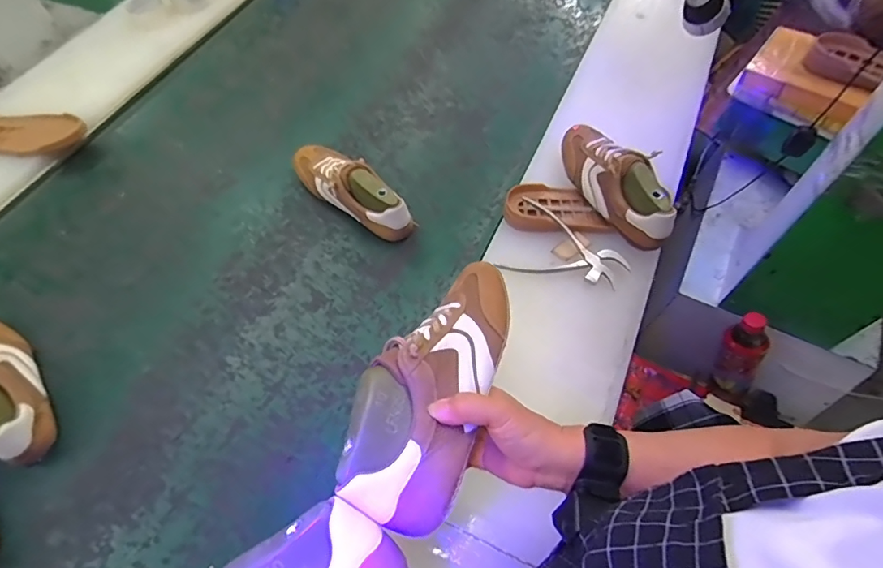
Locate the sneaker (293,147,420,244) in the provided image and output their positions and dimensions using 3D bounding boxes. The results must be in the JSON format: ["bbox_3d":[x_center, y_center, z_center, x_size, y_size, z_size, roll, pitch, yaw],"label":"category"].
[{"bbox_3d":[-0.159,-0.173,0.845,0.091,0.097,0.267,-41,64,-19],"label":"sneaker"}]

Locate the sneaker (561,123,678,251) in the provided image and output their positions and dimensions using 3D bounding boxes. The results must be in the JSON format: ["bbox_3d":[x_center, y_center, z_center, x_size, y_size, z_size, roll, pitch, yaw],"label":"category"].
[{"bbox_3d":[0.269,-0.164,0.743,0.077,0.098,0.248,-23,59,-10],"label":"sneaker"}]

